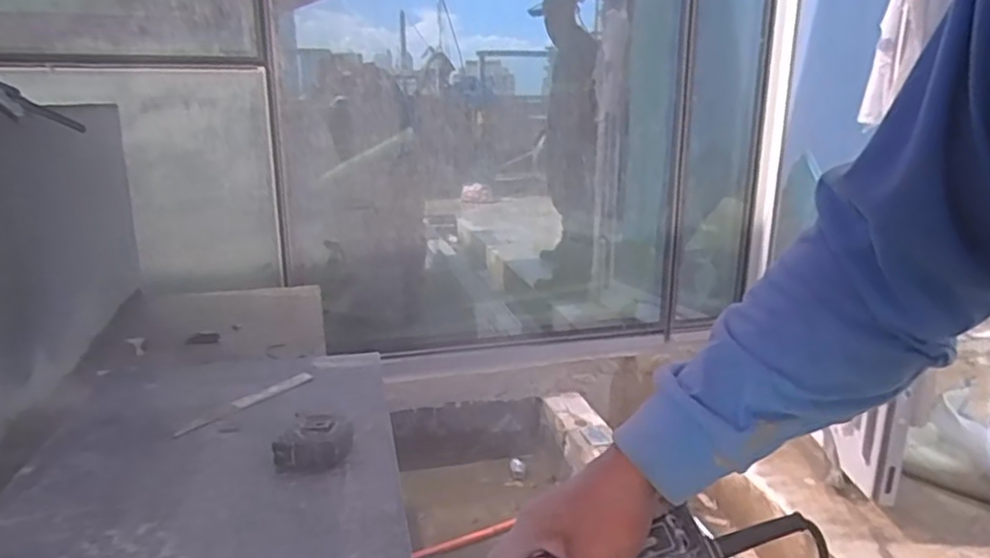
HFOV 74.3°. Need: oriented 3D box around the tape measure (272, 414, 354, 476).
[{"bbox_3d":[-0.219,0.202,0.792,0.088,0.042,0.078,-3,16,-10],"label":"tape measure"}]

